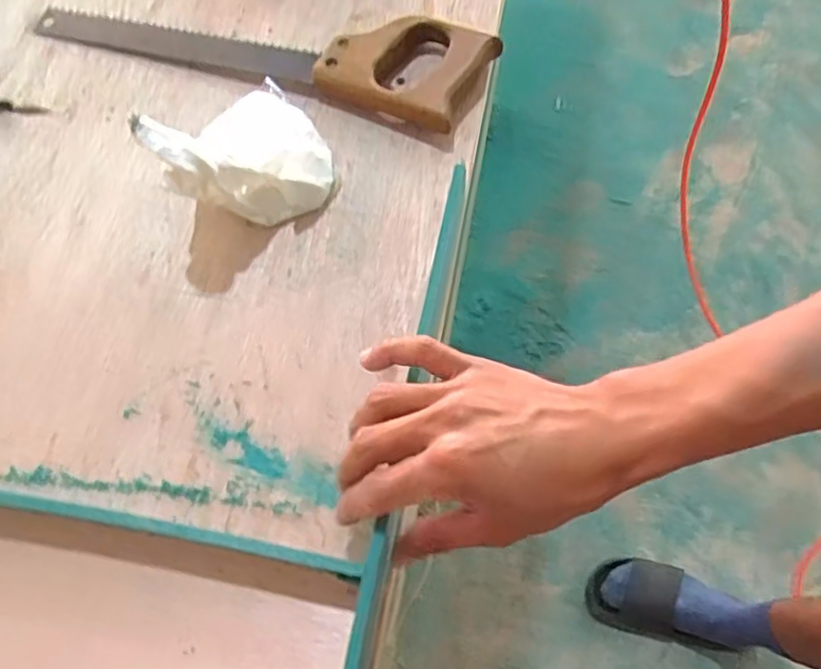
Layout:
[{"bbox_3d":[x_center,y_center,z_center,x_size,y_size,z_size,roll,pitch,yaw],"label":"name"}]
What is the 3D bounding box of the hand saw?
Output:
[{"bbox_3d":[-0.125,-0.242,0.536,0.380,0.033,0.082,18,70,12],"label":"hand saw"}]

